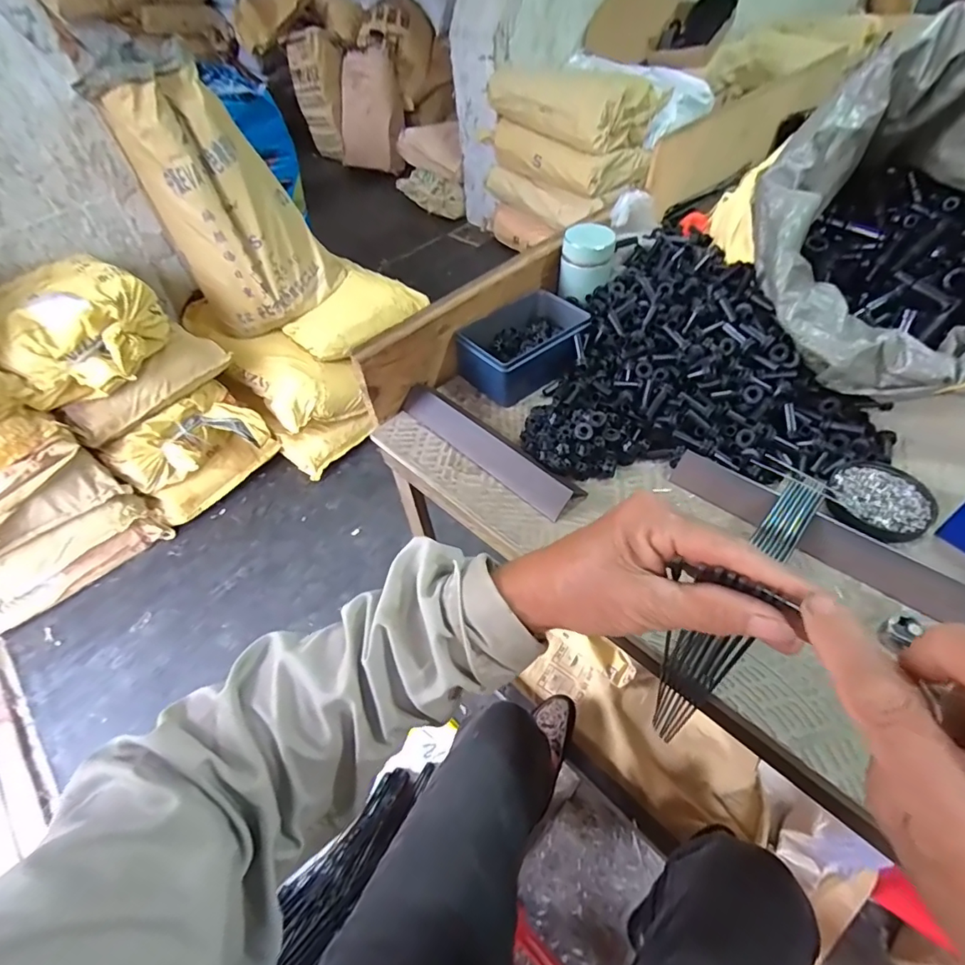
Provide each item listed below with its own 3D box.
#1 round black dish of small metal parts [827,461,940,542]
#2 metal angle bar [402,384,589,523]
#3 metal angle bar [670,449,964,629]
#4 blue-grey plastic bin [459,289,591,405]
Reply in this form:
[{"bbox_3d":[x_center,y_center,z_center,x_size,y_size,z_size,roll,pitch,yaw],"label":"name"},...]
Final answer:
[{"bbox_3d":[0.371,0.017,0.474,0.084,0.014,0.081,-3,50,4],"label":"round black dish of small metal parts"},{"bbox_3d":[0.005,-0.043,0.539,0.045,0.024,0.239,-38,56,-23],"label":"metal angle bar"},{"bbox_3d":[0.299,0.050,0.440,0.276,0.025,0.031,33,60,29],"label":"metal angle bar"},{"bbox_3d":[0.055,-0.167,0.627,0.155,0.062,0.110,-32,54,-19],"label":"blue-grey plastic bin"}]

